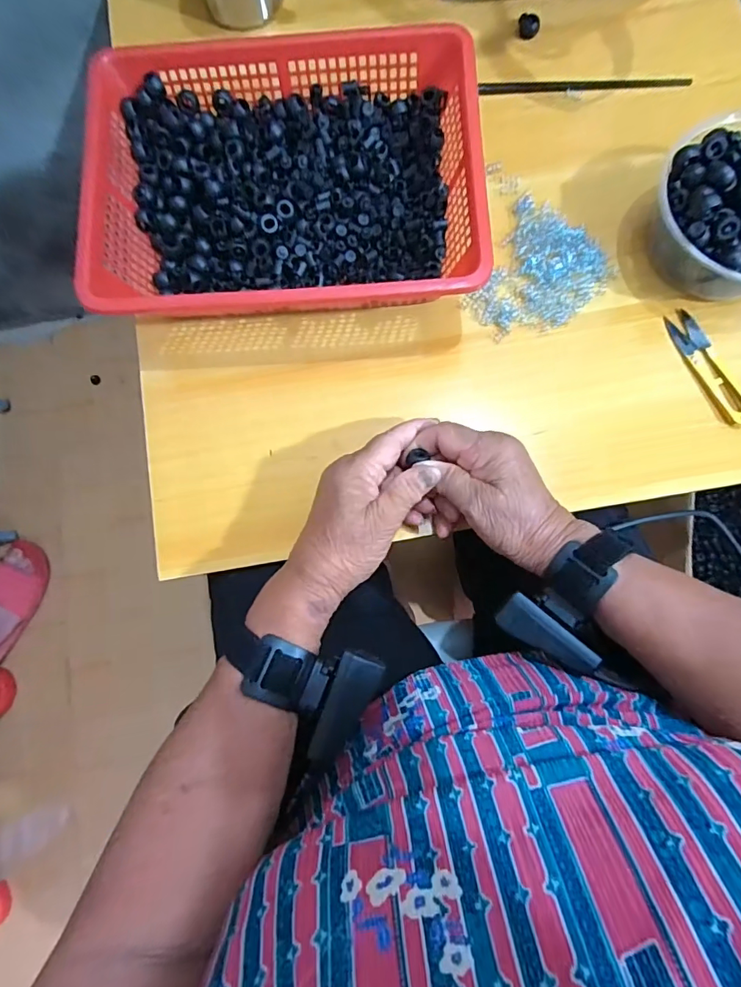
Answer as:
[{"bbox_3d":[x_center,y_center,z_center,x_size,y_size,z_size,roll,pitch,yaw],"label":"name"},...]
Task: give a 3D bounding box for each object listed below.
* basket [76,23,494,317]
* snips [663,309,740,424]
[{"bbox_3d":[-0.066,-0.252,0.388,0.294,0.072,0.214,-1,81,2],"label":"basket"},{"bbox_3d":[0.277,-0.104,0.385,0.022,0.009,0.105,-25,81,-2],"label":"snips"}]

